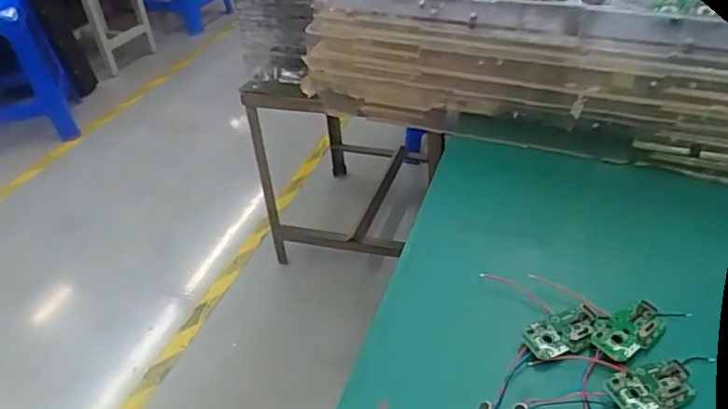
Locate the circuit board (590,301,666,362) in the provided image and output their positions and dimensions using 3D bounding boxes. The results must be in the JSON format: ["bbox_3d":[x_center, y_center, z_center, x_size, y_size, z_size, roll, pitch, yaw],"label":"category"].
[{"bbox_3d":[0.116,0.055,0.257,0.035,0.004,0.020,-21,39,-19],"label":"circuit board"}]

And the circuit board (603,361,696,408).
[{"bbox_3d":[0.114,0.073,0.231,0.037,0.007,0.018,-13,37,-10],"label":"circuit board"}]

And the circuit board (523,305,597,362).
[{"bbox_3d":[0.088,0.056,0.260,0.035,0.005,0.018,-22,40,-21],"label":"circuit board"}]

